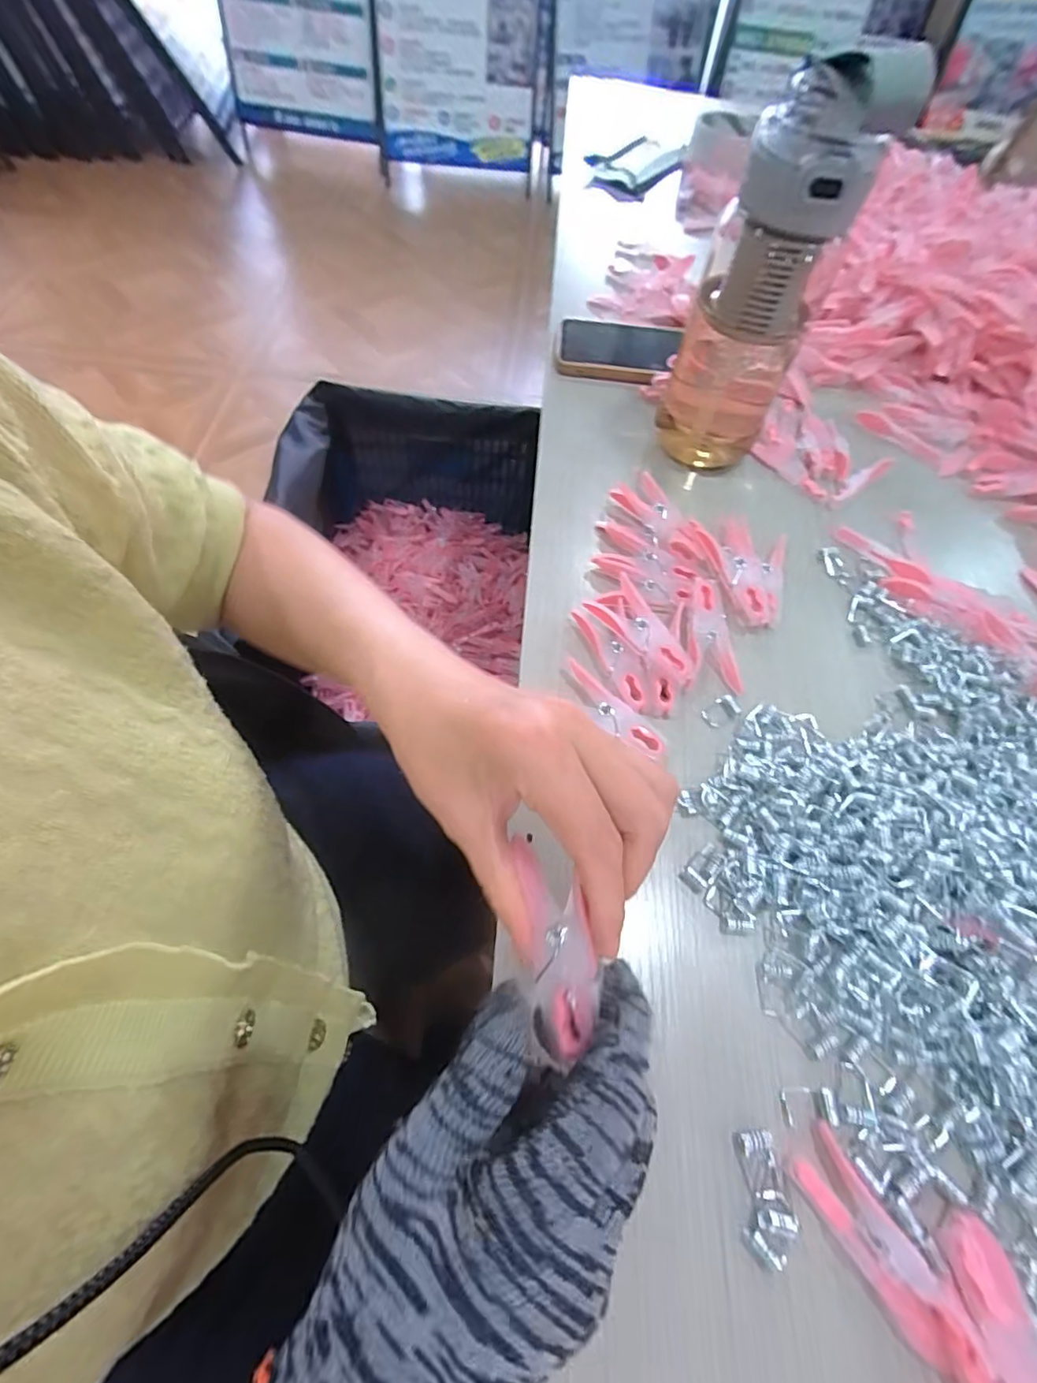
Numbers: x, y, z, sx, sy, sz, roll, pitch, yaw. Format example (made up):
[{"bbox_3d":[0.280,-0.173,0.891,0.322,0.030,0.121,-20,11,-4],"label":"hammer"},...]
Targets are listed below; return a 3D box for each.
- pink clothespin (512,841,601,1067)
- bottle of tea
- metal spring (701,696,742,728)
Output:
[{"bbox_3d":[0.013,0.092,0.204,0.026,0.018,0.074,-10,74,-8],"label":"pink clothespin"},{"bbox_3d":[0.156,-0.257,0.364,0.082,0.228,0.101,21,62,7],"label":"bottle of tea"},{"bbox_3d":[0.125,0.012,0.340,0.022,0.004,0.016,-33,69,-20],"label":"metal spring"}]

